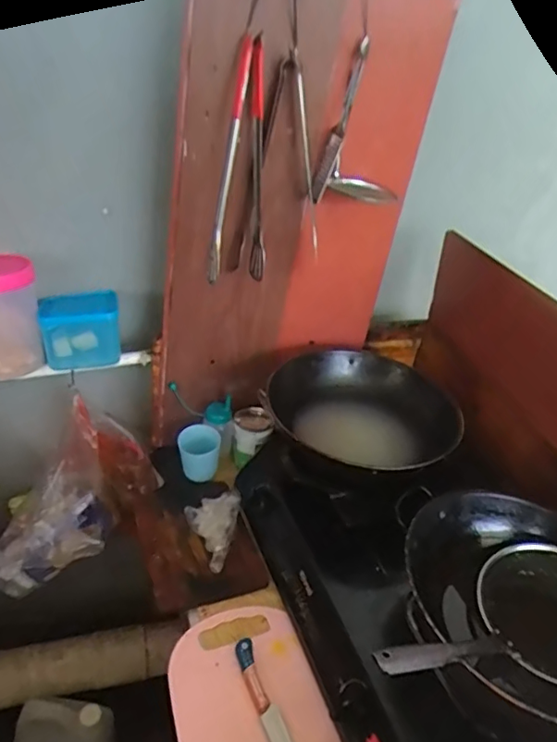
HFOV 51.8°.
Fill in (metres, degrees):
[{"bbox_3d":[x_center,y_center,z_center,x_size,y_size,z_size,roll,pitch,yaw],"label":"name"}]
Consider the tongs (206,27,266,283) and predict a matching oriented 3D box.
[{"bbox_3d":[-0.041,-0.277,0.795,0.096,0.317,0.035,-11,37,-36],"label":"tongs"}]

